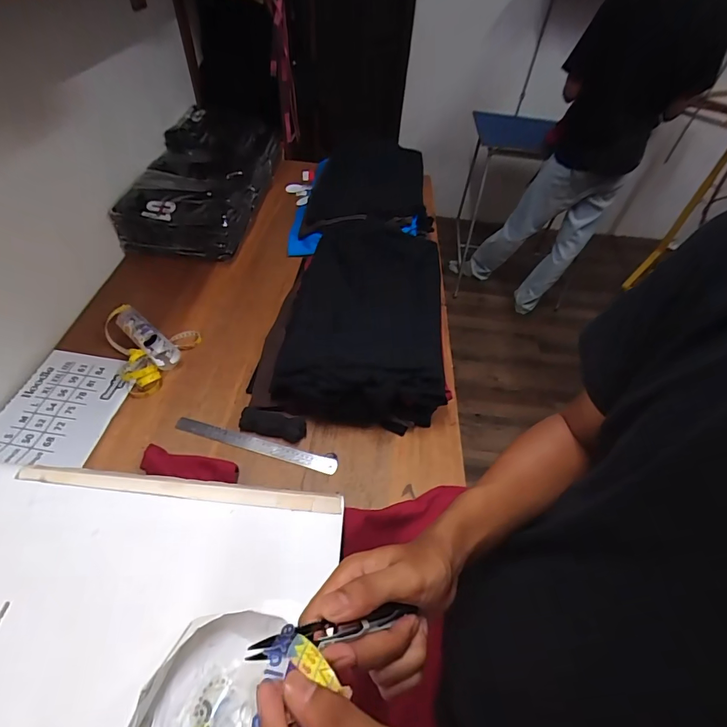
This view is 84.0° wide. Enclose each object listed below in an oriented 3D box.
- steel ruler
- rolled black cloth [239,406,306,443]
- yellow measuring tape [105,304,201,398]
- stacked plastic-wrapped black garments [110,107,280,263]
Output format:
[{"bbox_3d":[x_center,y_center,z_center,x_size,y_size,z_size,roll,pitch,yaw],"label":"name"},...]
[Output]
[{"bbox_3d":[-0.208,0.157,0.779,0.322,0.007,0.033,14,57,6],"label":"steel ruler"},{"bbox_3d":[-0.178,0.118,0.799,0.128,0.023,0.053,12,49,4],"label":"rolled black cloth"},{"bbox_3d":[-0.467,-0.055,0.901,0.173,0.036,0.259,-25,56,-25],"label":"yellow measuring tape"},{"bbox_3d":[-0.464,-0.543,1.200,0.311,0.160,0.528,6,49,-1],"label":"stacked plastic-wrapped black garments"}]

